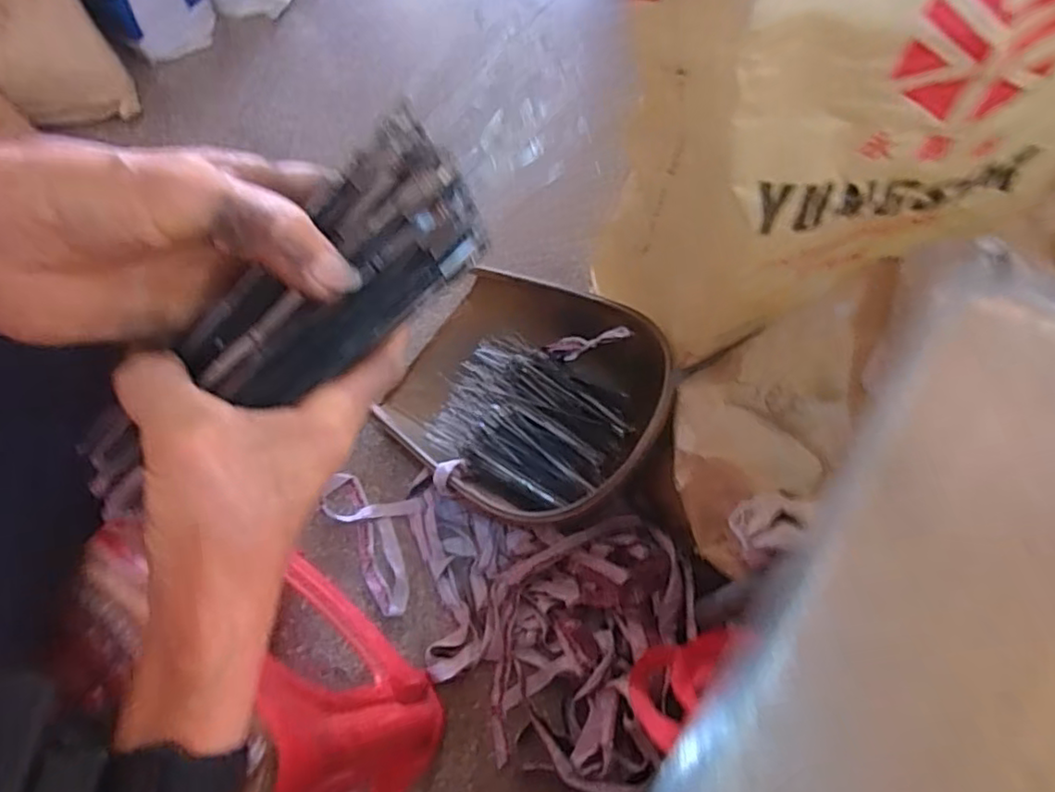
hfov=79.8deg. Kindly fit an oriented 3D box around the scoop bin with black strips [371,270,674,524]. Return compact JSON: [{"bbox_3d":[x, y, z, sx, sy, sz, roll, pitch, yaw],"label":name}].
[{"bbox_3d":[-0.004,-0.009,0.861,0.342,0.141,0.326,29,69,10],"label":"scoop bin with black strips"}]

